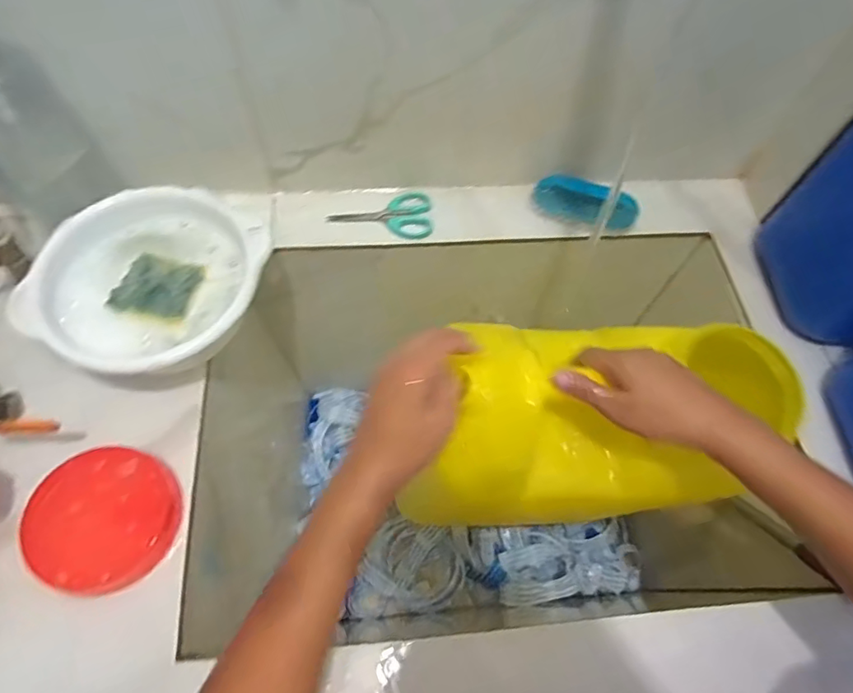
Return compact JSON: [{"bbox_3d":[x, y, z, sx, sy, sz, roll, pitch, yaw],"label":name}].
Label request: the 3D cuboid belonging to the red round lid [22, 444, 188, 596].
[{"bbox_3d":[-0.278,0.147,0.464,0.118,0.016,0.118,7,64,-14],"label":"red round lid"}]

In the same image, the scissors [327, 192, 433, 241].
[{"bbox_3d":[-0.055,-0.152,0.650,0.122,0.010,0.054,-8,86,1],"label":"scissors"}]

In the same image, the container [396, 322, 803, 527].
[{"bbox_3d":[0.152,0.059,0.471,0.339,0.132,0.151,-4,63,-4],"label":"container"}]

